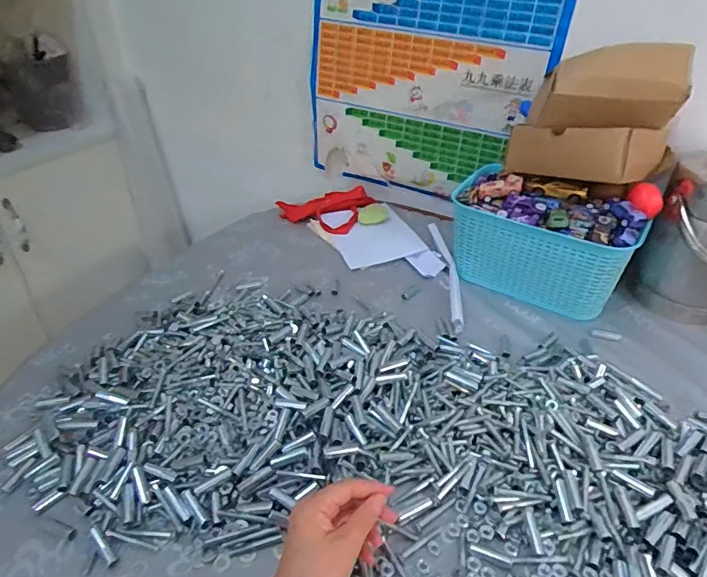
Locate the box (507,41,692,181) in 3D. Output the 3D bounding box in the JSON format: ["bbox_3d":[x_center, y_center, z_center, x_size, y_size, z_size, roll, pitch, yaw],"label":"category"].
[{"bbox_3d":[0.344,-0.252,0.693,0.188,0.174,0.128,27,43,31],"label":"box"}]

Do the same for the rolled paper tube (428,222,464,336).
[{"bbox_3d":[0.160,-0.034,0.833,0.028,0.021,0.297,1,36,0],"label":"rolled paper tube"}]

